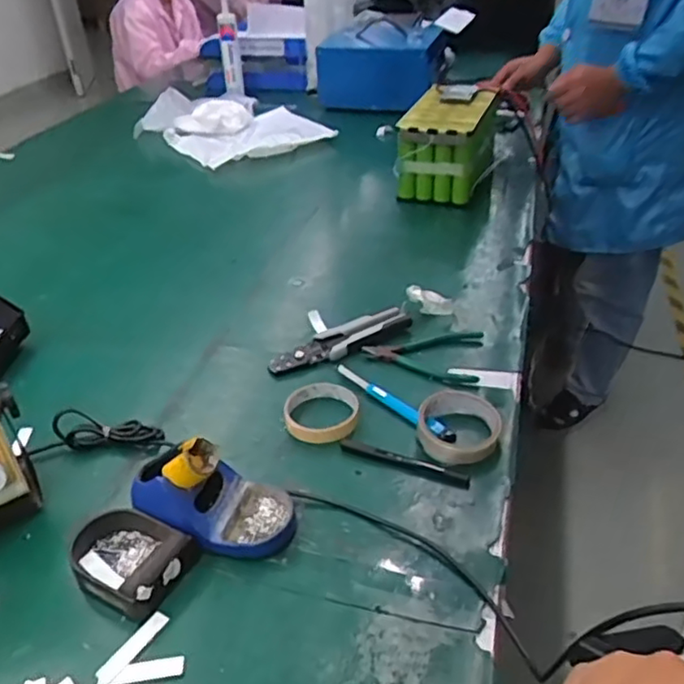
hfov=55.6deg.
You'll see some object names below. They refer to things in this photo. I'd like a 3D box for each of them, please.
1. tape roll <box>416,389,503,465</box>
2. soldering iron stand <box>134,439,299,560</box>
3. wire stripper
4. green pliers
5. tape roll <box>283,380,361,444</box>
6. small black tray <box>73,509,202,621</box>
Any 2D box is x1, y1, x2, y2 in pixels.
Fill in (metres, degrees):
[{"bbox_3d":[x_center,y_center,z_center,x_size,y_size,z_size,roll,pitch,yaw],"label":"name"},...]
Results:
[{"bbox_3d":[0.127,0.090,0.704,0.087,0.030,0.090,-3,35,2],"label":"tape roll"},{"bbox_3d":[-0.123,0.140,0.598,0.152,0.084,0.080,-1,35,4],"label":"soldering iron stand"},{"bbox_3d":[-0.002,-0.002,0.851,0.194,0.024,0.062,-21,38,-22],"label":"wire stripper"},{"bbox_3d":[0.104,0.012,0.831,0.143,0.010,0.109,5,36,13],"label":"green pliers"},{"bbox_3d":[-0.024,0.079,0.737,0.084,0.018,0.089,-3,35,2],"label":"tape roll"},{"bbox_3d":[-0.190,0.192,0.578,0.112,0.032,0.077,14,39,24],"label":"small black tray"}]

